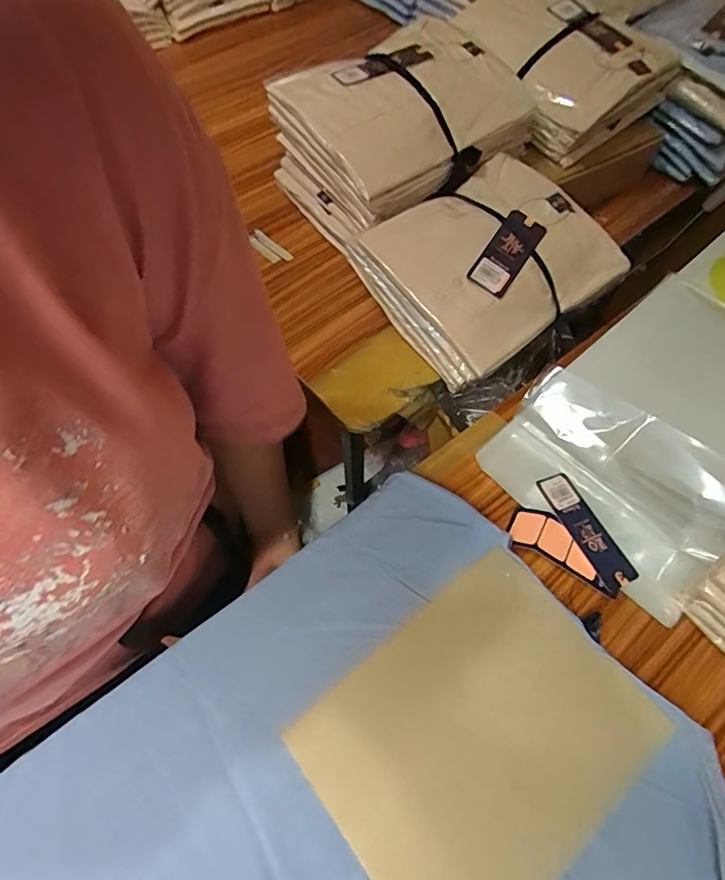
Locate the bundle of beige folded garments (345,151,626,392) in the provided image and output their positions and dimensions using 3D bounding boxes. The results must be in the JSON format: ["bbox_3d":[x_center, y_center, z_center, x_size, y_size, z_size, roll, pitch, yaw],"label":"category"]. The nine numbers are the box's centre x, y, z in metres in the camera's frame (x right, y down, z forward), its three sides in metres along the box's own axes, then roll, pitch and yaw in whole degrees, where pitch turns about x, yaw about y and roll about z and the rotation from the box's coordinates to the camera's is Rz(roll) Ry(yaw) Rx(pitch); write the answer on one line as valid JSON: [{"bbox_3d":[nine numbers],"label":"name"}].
[{"bbox_3d":[0.149,-0.201,0.593,0.249,0.107,0.205,-34,66,-18],"label":"bundle of beige folded garments"}]

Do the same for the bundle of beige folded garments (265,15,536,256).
[{"bbox_3d":[0.060,-0.377,0.637,0.284,0.154,0.212,-27,65,-15],"label":"bundle of beige folded garments"}]

